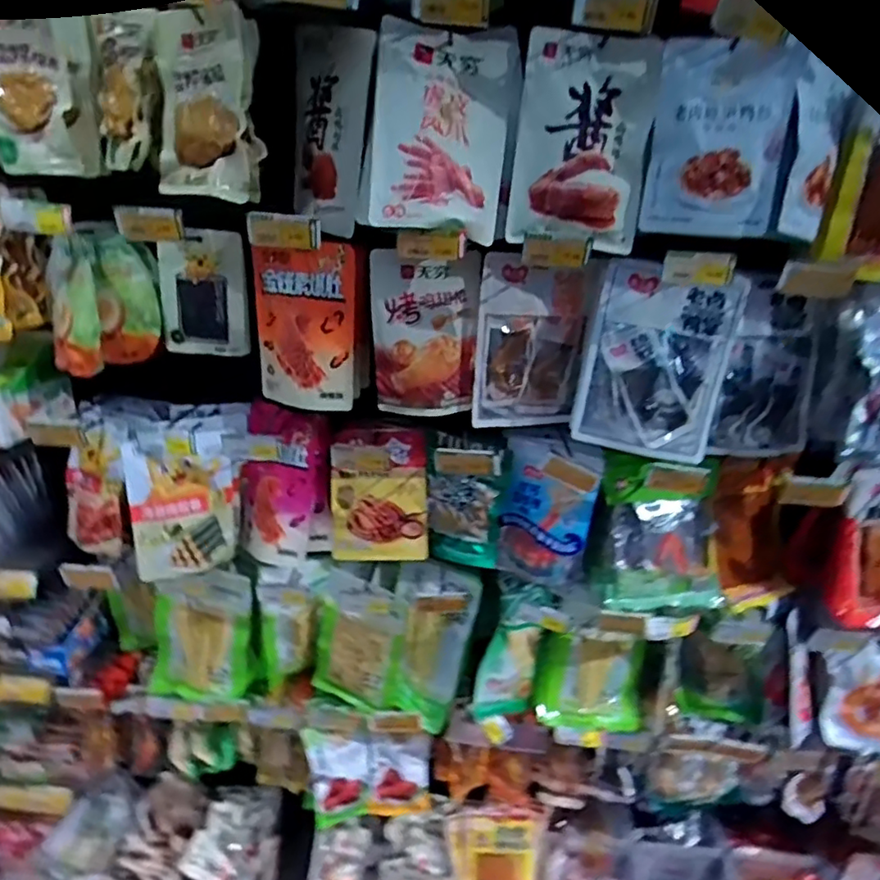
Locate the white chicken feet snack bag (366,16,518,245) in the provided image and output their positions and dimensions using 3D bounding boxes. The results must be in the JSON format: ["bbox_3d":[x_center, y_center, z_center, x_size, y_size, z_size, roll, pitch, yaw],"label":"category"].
[{"bbox_3d":[0.006,-0.393,0.770,0.180,0.254,0.033,2,4,-16],"label":"white chicken feet snack bag"}]

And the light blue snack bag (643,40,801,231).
[{"bbox_3d":[0.349,-0.377,0.763,0.161,0.212,0.057,7,22,12],"label":"light blue snack bag"}]

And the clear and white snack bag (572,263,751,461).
[{"bbox_3d":[0.318,-0.115,0.879,0.195,0.275,0.061,11,8,2],"label":"clear and white snack bag"}]

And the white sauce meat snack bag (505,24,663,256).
[{"bbox_3d":[0.186,-0.383,0.783,0.171,0.250,0.030,5,22,2],"label":"white sauce meat snack bag"}]

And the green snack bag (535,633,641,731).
[{"bbox_3d":[0.267,0.428,1.063,0.186,0.150,0.090,9,22,12],"label":"green snack bag"}]

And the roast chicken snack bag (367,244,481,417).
[{"bbox_3d":[-0.024,-0.158,0.917,0.158,0.248,0.032,-2,21,-5],"label":"roast chicken snack bag"}]

